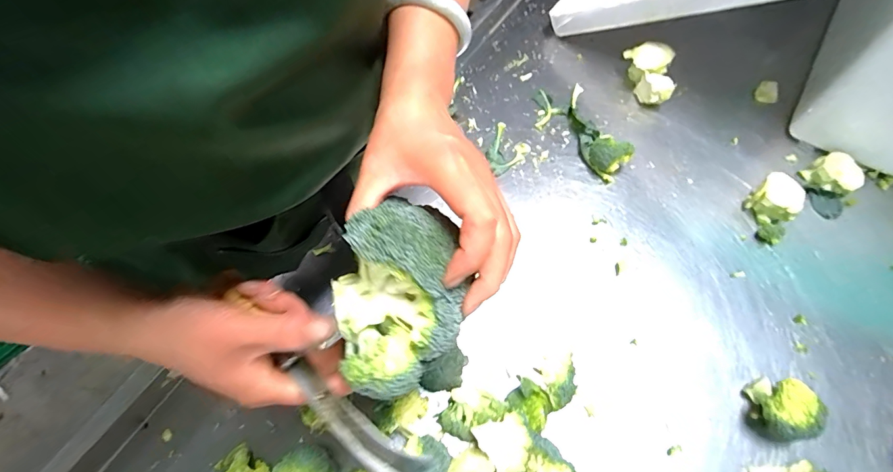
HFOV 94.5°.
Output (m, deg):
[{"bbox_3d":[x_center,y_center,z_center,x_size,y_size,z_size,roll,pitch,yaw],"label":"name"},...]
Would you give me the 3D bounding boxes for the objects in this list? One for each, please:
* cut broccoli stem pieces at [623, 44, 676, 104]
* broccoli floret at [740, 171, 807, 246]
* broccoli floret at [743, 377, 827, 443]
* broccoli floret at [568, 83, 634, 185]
[{"bbox_3d":[0.288,-0.230,0.593,0.061,0.057,0.077,4,62,4],"label":"cut broccoli stem pieces"},{"bbox_3d":[0.395,-0.036,0.500,0.057,0.038,0.081,37,68,19],"label":"broccoli floret"},{"bbox_3d":[0.320,0.164,0.391,0.043,0.047,0.054,6,62,5],"label":"broccoli floret"},{"bbox_3d":[0.197,-0.149,0.561,0.047,0.041,0.162,-14,62,-6],"label":"broccoli floret"}]

